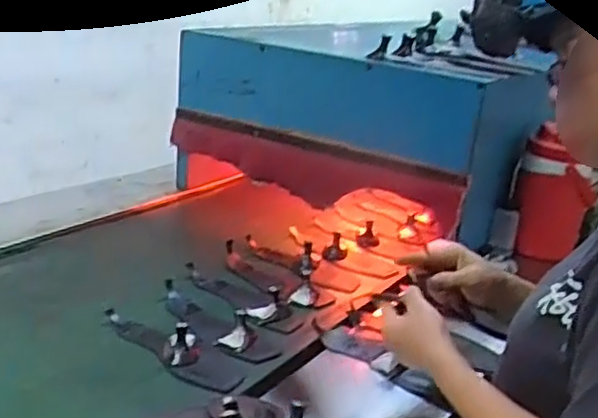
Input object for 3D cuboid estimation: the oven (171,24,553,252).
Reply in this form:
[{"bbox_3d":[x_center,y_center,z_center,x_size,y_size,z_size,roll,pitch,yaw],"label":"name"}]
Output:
[{"bbox_3d":[0.126,-0.180,1.448,0.733,0.323,0.291,17,22,29],"label":"oven"}]

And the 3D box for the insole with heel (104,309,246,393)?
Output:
[{"bbox_3d":[-0.172,0.180,0.963,0.255,0.049,0.061,22,25,38],"label":"insole with heel"}]

